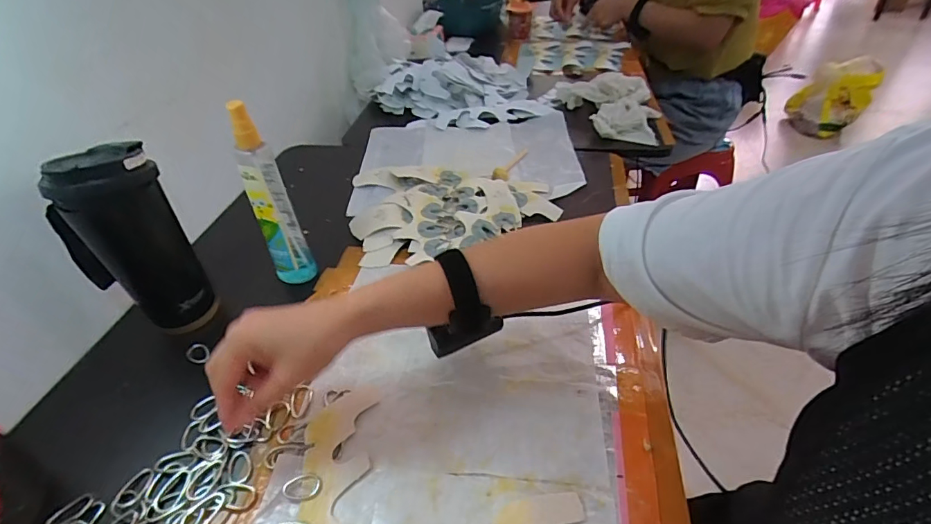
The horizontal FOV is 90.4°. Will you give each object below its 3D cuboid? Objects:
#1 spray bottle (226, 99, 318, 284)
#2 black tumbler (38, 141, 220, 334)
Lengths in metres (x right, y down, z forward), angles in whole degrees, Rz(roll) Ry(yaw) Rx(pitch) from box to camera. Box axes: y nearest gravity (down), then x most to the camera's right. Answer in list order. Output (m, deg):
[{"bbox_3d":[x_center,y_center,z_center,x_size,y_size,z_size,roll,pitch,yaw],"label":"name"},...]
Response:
[{"bbox_3d":[-0.214,-0.066,0.511,0.042,0.217,0.034,-21,43,-19],"label":"spray bottle"},{"bbox_3d":[-0.334,-0.016,0.468,0.068,0.200,0.089,26,48,31],"label":"black tumbler"}]

